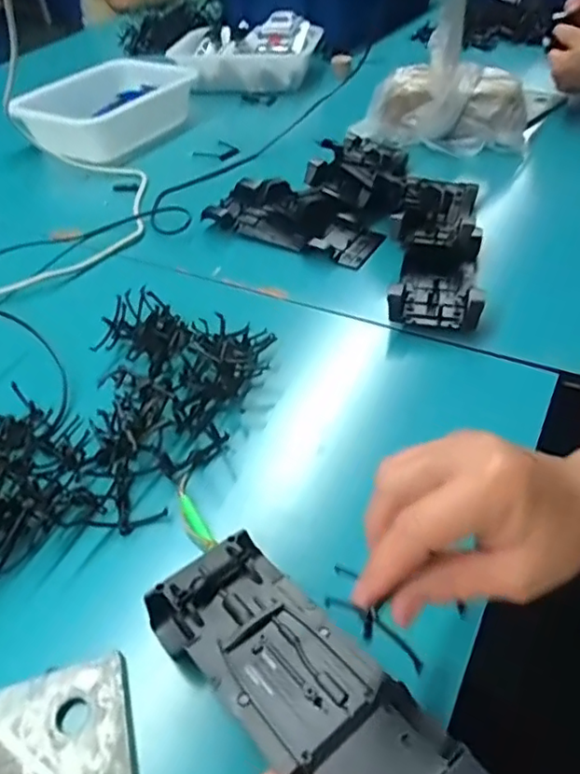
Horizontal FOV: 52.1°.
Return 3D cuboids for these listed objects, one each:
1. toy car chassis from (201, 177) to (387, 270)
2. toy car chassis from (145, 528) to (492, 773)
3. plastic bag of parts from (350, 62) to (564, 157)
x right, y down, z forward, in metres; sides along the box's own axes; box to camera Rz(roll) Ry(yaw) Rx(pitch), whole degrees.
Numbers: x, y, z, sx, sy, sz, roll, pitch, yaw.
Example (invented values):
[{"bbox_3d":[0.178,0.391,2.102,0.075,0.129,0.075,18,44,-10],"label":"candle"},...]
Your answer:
[{"bbox_3d":[0.004,-0.183,0.635,0.186,0.033,0.079,22,51,25],"label":"toy car chassis"},{"bbox_3d":[0.006,0.149,0.299,0.074,0.025,0.194,-37,46,-25],"label":"toy car chassis"},{"bbox_3d":[0.206,-0.381,0.781,0.226,0.090,0.128,13,48,18],"label":"plastic bag of parts"}]

